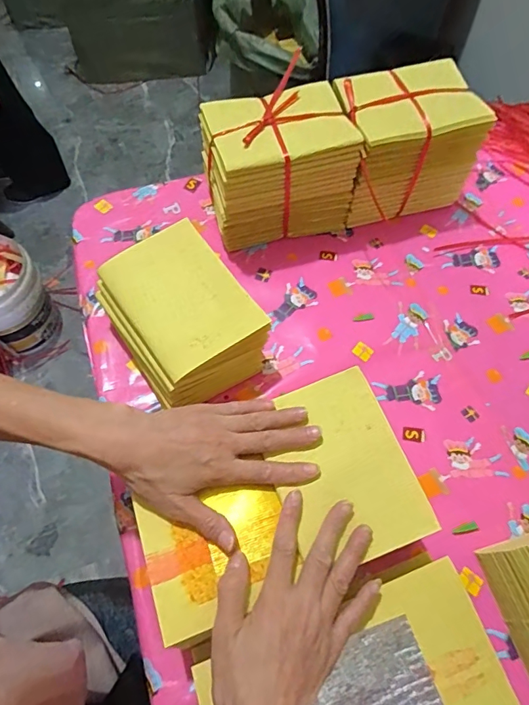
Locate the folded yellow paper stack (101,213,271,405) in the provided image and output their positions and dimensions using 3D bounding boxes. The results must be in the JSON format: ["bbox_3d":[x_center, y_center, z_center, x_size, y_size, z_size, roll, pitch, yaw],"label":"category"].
[{"bbox_3d":[-0.090,-0.036,0.477,0.129,0.081,0.160,-32,68,-16],"label":"folded yellow paper stack"}]

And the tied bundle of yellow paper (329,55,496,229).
[{"bbox_3d":[0.174,-0.266,0.575,0.160,0.133,0.116,-14,64,-8],"label":"tied bundle of yellow paper"}]

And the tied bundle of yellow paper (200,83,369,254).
[{"bbox_3d":[0.014,-0.227,0.549,0.166,0.135,0.114,-15,64,-8],"label":"tied bundle of yellow paper"}]

